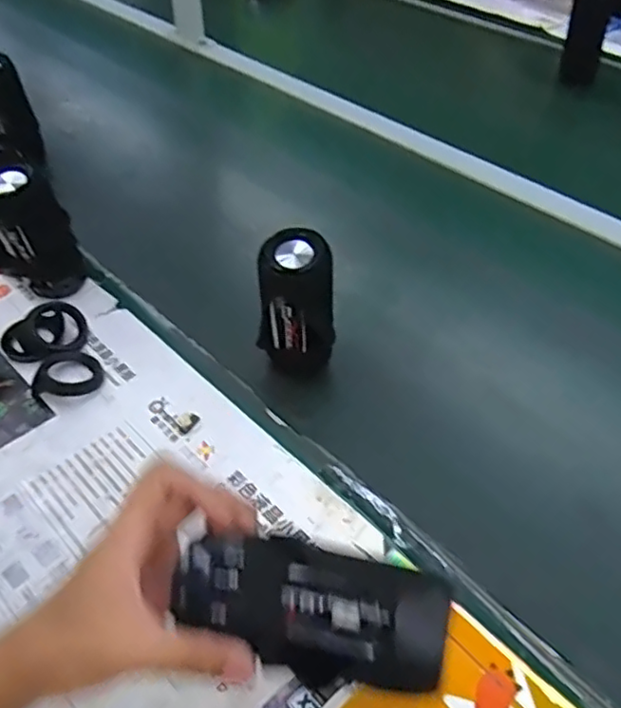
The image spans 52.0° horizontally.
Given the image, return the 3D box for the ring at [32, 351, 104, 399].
[{"bbox_3d":[-0.232,0.018,0.615,0.062,0.018,0.062,0,45,0],"label":"ring"}]

